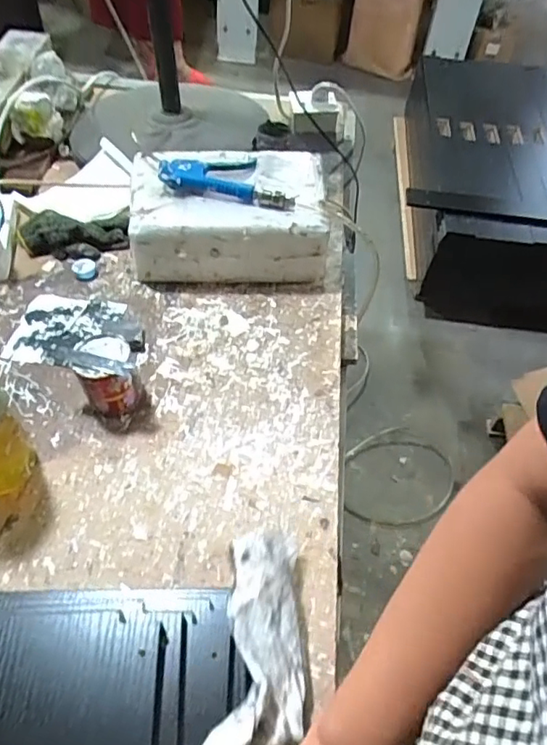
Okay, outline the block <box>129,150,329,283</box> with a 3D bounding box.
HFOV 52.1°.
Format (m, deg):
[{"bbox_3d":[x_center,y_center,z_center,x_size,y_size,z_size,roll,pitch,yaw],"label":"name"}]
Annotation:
[{"bbox_3d":[-0.067,-0.235,0.830,0.275,0.103,0.198,0,50,-1],"label":"block"}]

